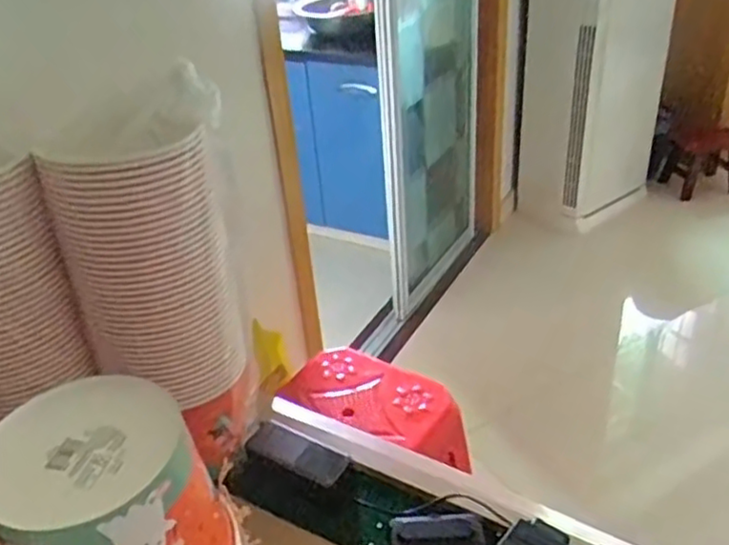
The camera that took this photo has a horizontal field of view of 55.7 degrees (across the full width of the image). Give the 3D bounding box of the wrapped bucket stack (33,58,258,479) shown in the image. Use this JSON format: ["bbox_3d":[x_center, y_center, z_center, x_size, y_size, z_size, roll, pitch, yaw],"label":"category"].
[{"bbox_3d":[-0.220,0.013,0.760,0.142,0.400,0.158,9,35,20],"label":"wrapped bucket stack"}]

